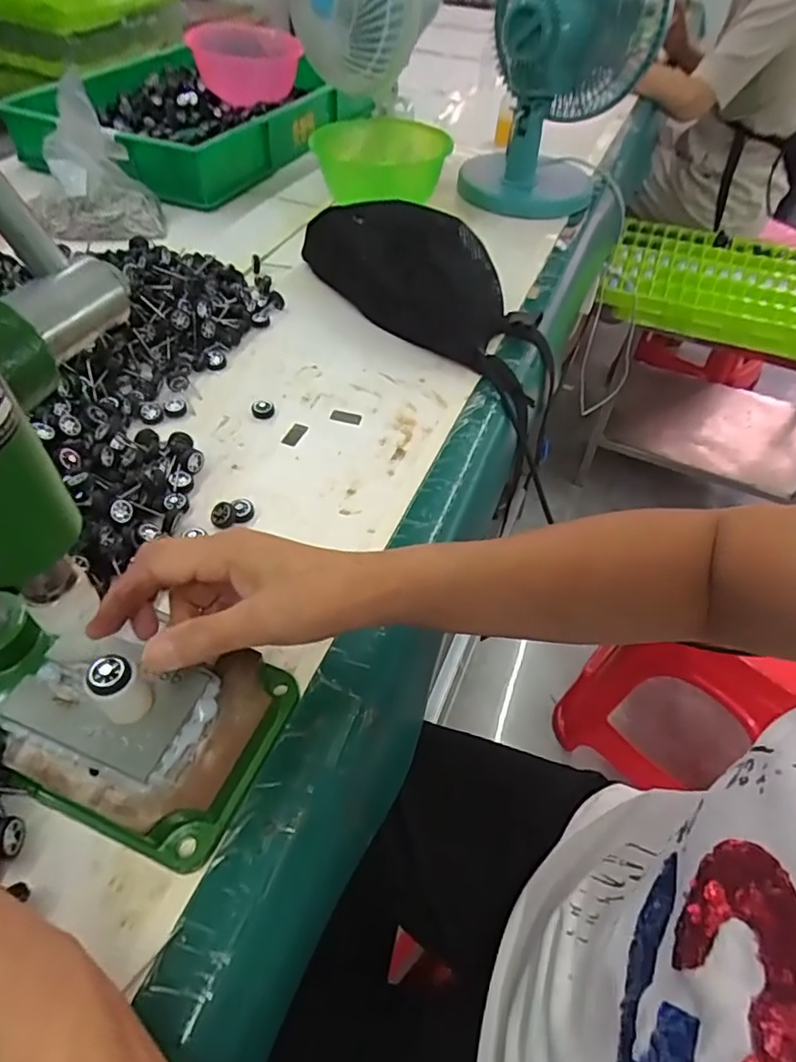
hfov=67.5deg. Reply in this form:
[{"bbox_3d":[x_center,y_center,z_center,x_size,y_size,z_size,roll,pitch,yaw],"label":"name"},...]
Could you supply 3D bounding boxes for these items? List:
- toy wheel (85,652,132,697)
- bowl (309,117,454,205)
[{"bbox_3d":[-0.144,0.071,0.297,0.020,0.006,0.021,2,50,-2],"label":"toy wheel"},{"bbox_3d":[-0.027,-0.508,0.831,0.186,0.085,0.172,10,50,5],"label":"bowl"}]

